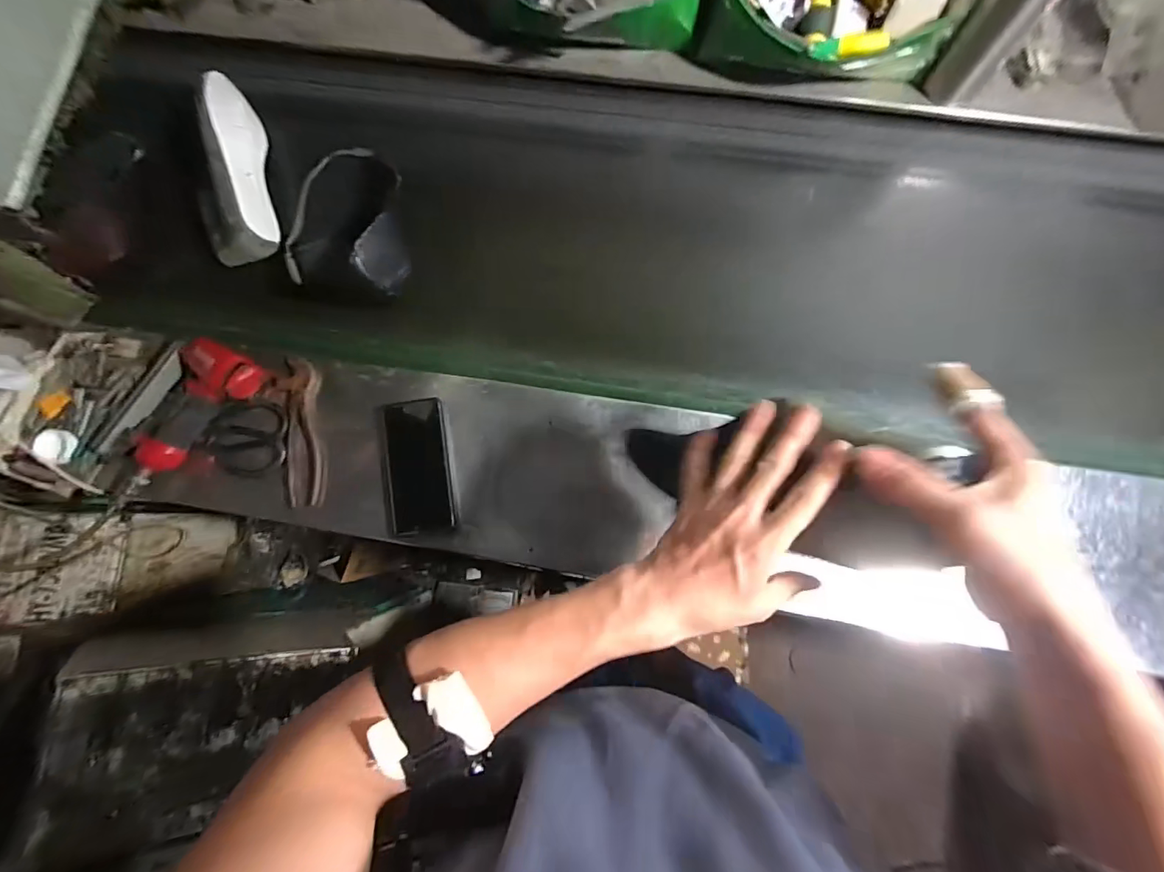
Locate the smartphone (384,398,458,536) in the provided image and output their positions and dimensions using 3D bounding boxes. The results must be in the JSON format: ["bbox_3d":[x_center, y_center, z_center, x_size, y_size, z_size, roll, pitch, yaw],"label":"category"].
[{"bbox_3d":[-0.207,0.038,0.633,0.081,0.012,0.166,-9,81,2],"label":"smartphone"}]

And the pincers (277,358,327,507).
[{"bbox_3d":[-0.370,-0.008,0.661,0.060,0.017,0.201,-7,81,3],"label":"pincers"}]

